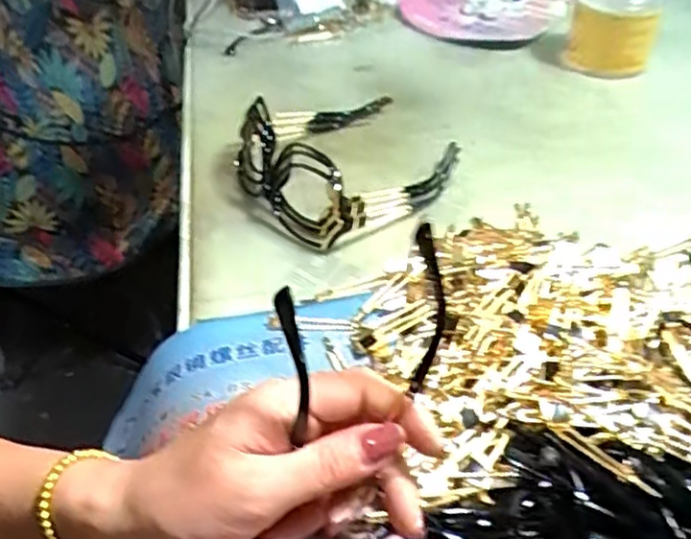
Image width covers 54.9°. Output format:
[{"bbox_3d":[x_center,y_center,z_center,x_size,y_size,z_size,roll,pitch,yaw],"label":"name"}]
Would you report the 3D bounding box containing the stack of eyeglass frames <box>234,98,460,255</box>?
[{"bbox_3d":[-0.006,-0.104,0.537,0.172,0.061,0.175,-34,52,-30],"label":"stack of eyeglass frames"}]

